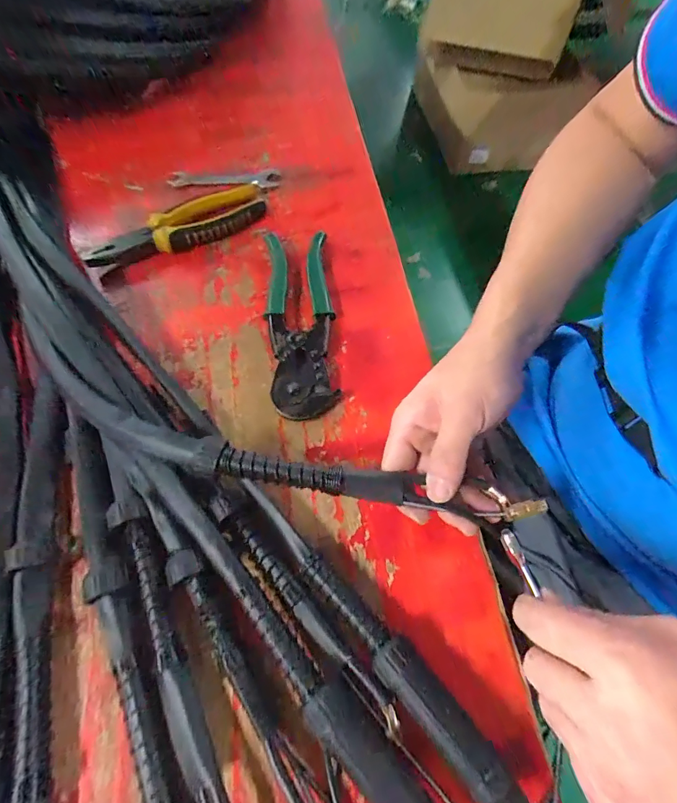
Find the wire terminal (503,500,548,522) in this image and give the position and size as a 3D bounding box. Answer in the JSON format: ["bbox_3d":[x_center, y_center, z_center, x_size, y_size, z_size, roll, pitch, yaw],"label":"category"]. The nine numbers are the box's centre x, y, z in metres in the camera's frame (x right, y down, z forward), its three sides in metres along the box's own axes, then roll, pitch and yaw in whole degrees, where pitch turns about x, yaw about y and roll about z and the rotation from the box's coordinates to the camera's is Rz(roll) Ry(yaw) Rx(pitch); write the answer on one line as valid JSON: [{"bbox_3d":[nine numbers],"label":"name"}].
[{"bbox_3d":[0.131,0.076,0.284,0.029,0.008,0.011,-14,65,-8],"label":"wire terminal"}]

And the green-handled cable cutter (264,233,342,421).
[{"bbox_3d":[-0.038,-0.086,0.403,0.063,0.019,0.221,-3,64,-4],"label":"green-handled cable cutter"}]

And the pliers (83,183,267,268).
[{"bbox_3d":[-0.179,-0.198,0.457,0.204,0.022,0.076,-29,68,-15],"label":"pliers"}]

